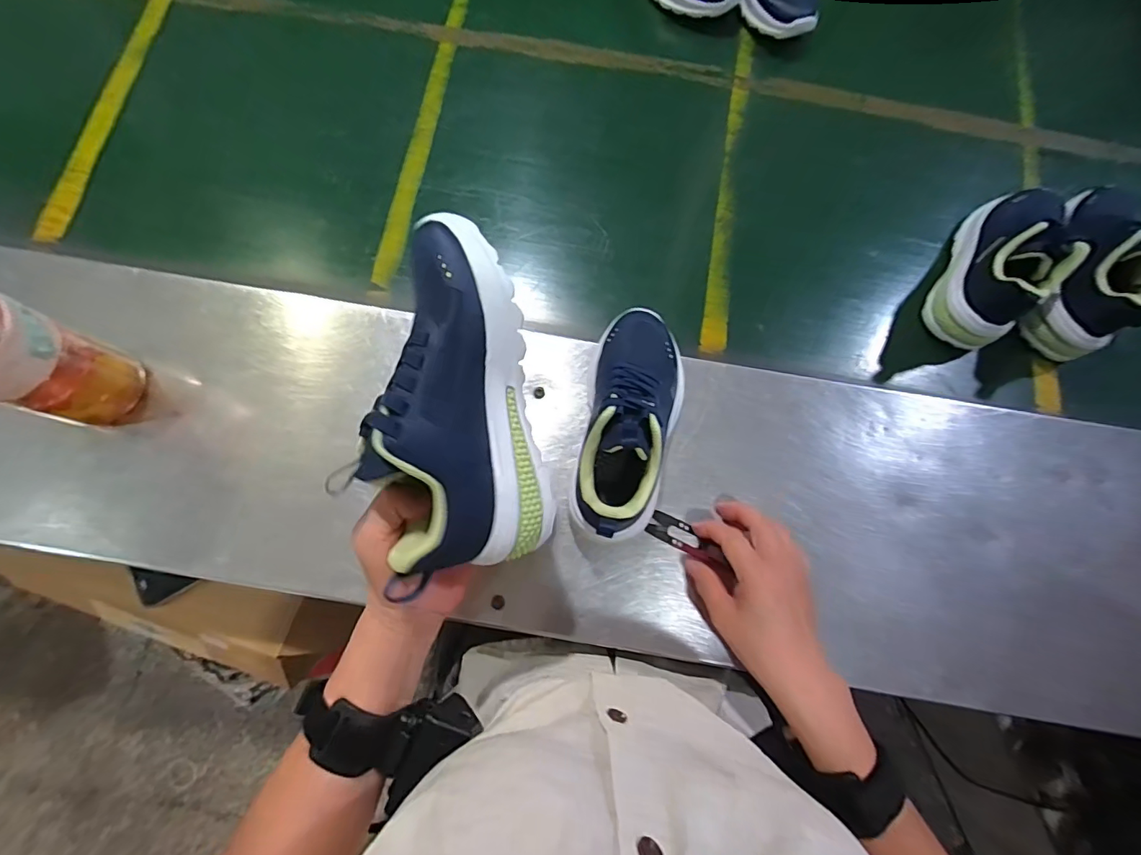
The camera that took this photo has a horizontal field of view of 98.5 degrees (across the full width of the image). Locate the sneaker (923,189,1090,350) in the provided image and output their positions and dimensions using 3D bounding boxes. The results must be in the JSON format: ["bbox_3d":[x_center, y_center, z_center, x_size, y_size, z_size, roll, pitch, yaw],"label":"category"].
[{"bbox_3d":[0.446,-0.183,0.494,0.082,0.087,0.212,36,79,7],"label":"sneaker"}]

